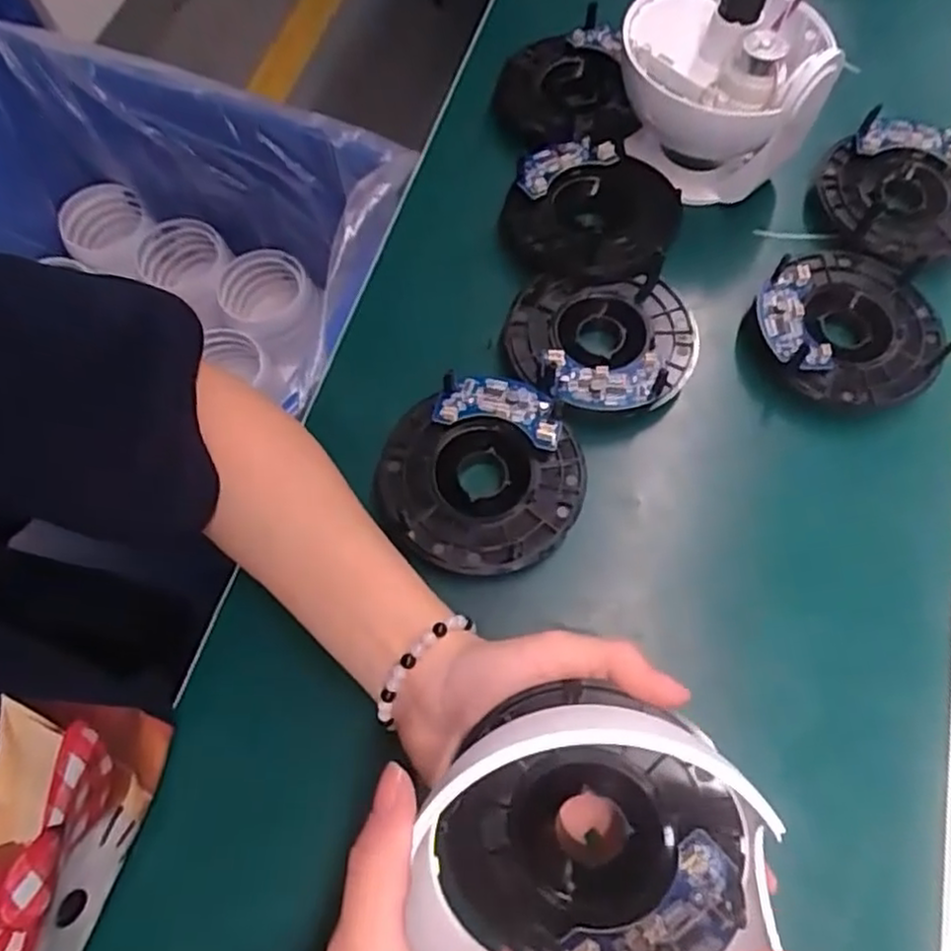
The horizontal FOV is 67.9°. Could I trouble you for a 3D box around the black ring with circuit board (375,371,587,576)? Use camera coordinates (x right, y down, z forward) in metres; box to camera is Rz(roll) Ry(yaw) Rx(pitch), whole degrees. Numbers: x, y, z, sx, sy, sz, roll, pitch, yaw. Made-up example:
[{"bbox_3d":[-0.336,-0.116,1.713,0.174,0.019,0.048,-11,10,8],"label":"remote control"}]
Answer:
[{"bbox_3d":[0.003,0.000,0.363,0.102,0.024,0.099,0,68,1],"label":"black ring with circuit board"}]

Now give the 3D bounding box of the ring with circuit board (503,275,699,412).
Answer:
[{"bbox_3d":[0.071,-0.073,0.398,0.103,0.029,0.087,2,68,2],"label":"ring with circuit board"}]

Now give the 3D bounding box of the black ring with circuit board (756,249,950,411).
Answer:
[{"bbox_3d":[0.209,-0.084,0.403,0.098,0.034,0.099,0,68,1],"label":"black ring with circuit board"}]

